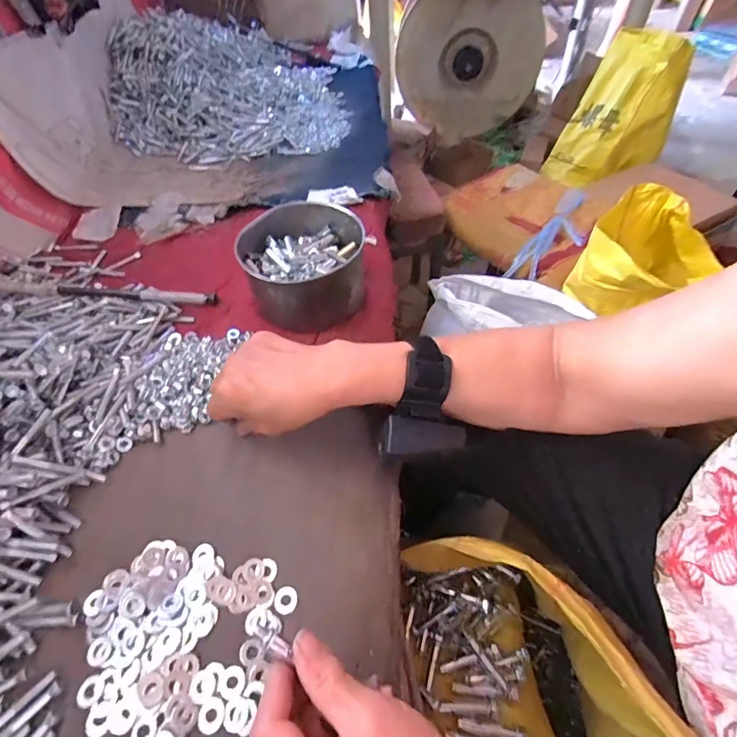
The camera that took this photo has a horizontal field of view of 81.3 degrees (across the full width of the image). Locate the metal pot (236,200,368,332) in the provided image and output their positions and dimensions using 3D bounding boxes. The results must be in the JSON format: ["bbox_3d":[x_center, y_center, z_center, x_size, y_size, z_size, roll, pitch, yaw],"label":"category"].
[{"bbox_3d":[-0.073,-0.118,0.497,0.129,0.081,0.135,-2,51,3],"label":"metal pot"}]

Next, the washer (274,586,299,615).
[{"bbox_3d":[-0.061,0.169,0.314,0.017,0.004,0.018,-2,51,3],"label":"washer"}]

